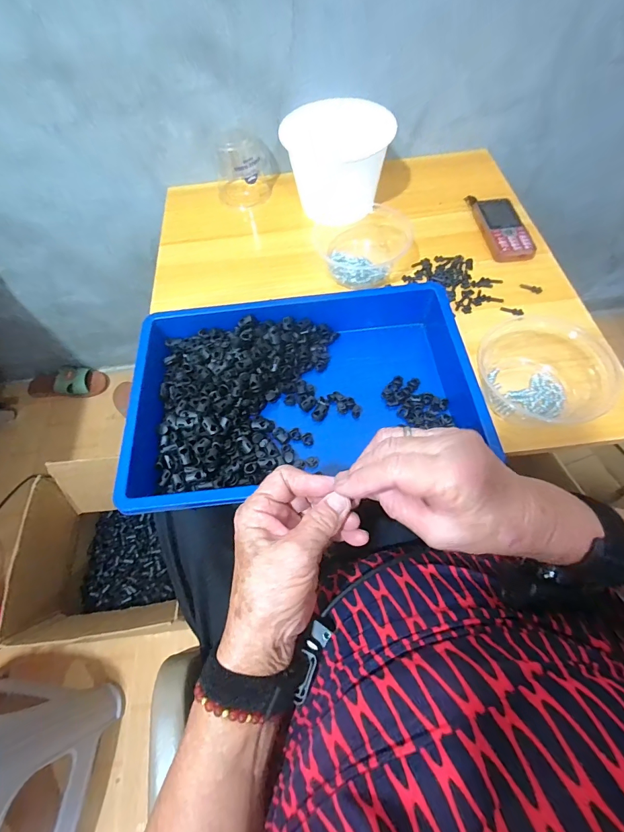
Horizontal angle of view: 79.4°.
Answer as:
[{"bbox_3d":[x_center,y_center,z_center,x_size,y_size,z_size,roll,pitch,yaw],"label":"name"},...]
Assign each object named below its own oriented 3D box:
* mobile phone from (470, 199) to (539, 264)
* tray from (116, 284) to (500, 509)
[{"bbox_3d":[0.295,-0.295,0.581,0.063,0.019,0.135,-5,62,1],"label":"mobile phone"},{"bbox_3d":[-0.011,-0.036,0.439,0.372,0.061,0.269,-6,62,0],"label":"tray"}]

